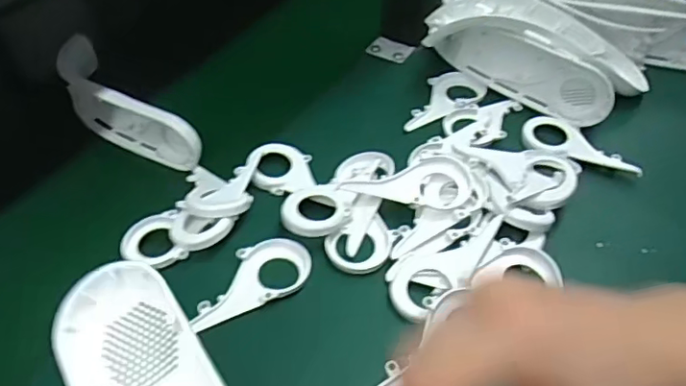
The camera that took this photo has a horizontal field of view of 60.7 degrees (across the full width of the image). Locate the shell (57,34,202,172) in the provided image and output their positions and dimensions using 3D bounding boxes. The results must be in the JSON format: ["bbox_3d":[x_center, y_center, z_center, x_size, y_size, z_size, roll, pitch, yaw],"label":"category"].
[{"bbox_3d":[-0.193,-0.074,0.504,0.044,0.054,0.196,-33,54,-29],"label":"shell"}]

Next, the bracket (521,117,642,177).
[{"bbox_3d":[0.192,-0.041,0.470,0.090,0.007,0.045,21,48,18],"label":"bracket"}]

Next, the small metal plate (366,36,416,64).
[{"bbox_3d":[0.047,-0.141,0.579,0.042,0.005,0.029,25,50,21],"label":"small metal plate"}]

